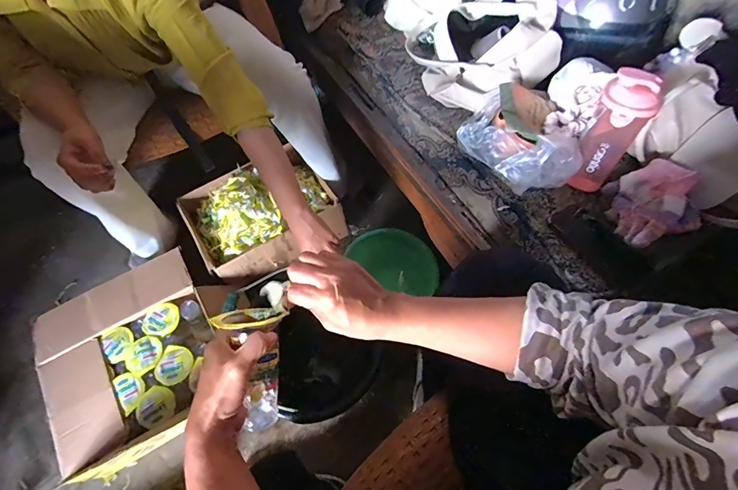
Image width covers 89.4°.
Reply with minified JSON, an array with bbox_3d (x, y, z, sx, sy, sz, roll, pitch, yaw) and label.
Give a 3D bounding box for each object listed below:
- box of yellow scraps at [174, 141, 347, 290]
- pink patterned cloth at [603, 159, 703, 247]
[{"bbox_3d":[-0.276,-0.092,0.953,0.357,0.130,0.297,-29,66,-13],"label":"box of yellow scraps"},{"bbox_3d":[0.468,-0.070,0.609,0.132,0.035,0.117,-23,73,15],"label":"pink patterned cloth"}]

